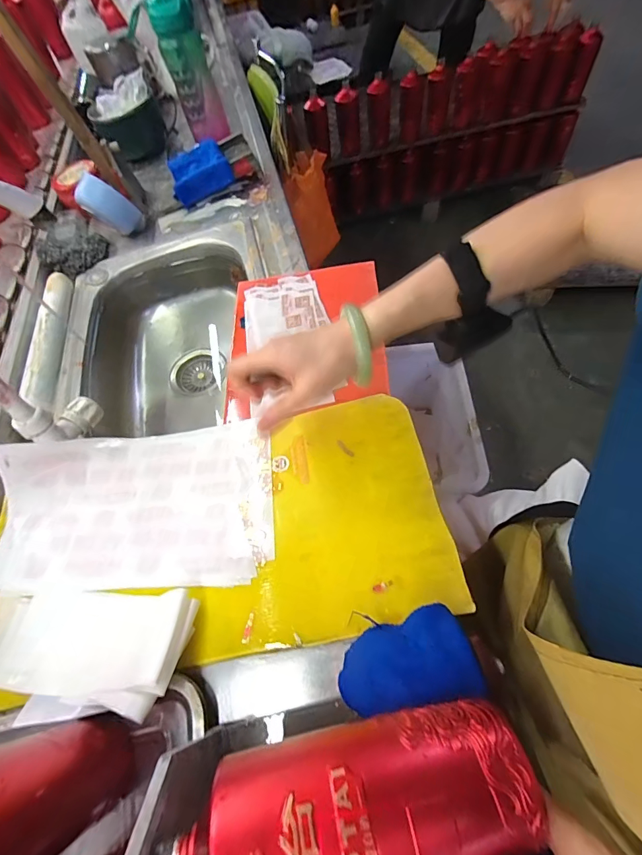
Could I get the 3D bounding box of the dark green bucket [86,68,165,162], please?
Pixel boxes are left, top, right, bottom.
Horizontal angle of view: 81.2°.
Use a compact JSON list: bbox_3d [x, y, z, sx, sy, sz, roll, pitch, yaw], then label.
[{"bbox_3d":[-0.447,-0.717,0.867,0.152,0.100,0.169,-26,61,-7],"label":"dark green bucket"}]

